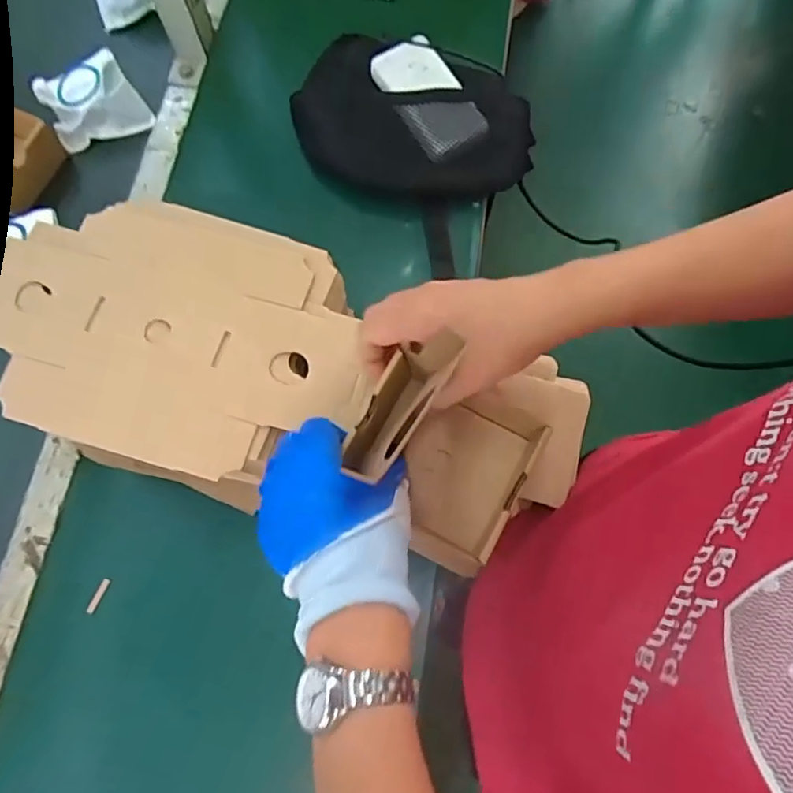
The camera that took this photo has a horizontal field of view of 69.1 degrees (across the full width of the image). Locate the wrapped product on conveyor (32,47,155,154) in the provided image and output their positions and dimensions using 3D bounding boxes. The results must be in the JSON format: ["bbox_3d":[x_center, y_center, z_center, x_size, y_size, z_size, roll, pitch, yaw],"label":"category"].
[{"bbox_3d":[-0.354,-0.344,0.665,0.103,0.048,0.076,-30,74,-10],"label":"wrapped product on conveyor"}]

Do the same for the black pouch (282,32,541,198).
[{"bbox_3d":[0.019,-0.308,0.642,0.262,0.047,0.192,13,72,4],"label":"black pouch"}]

